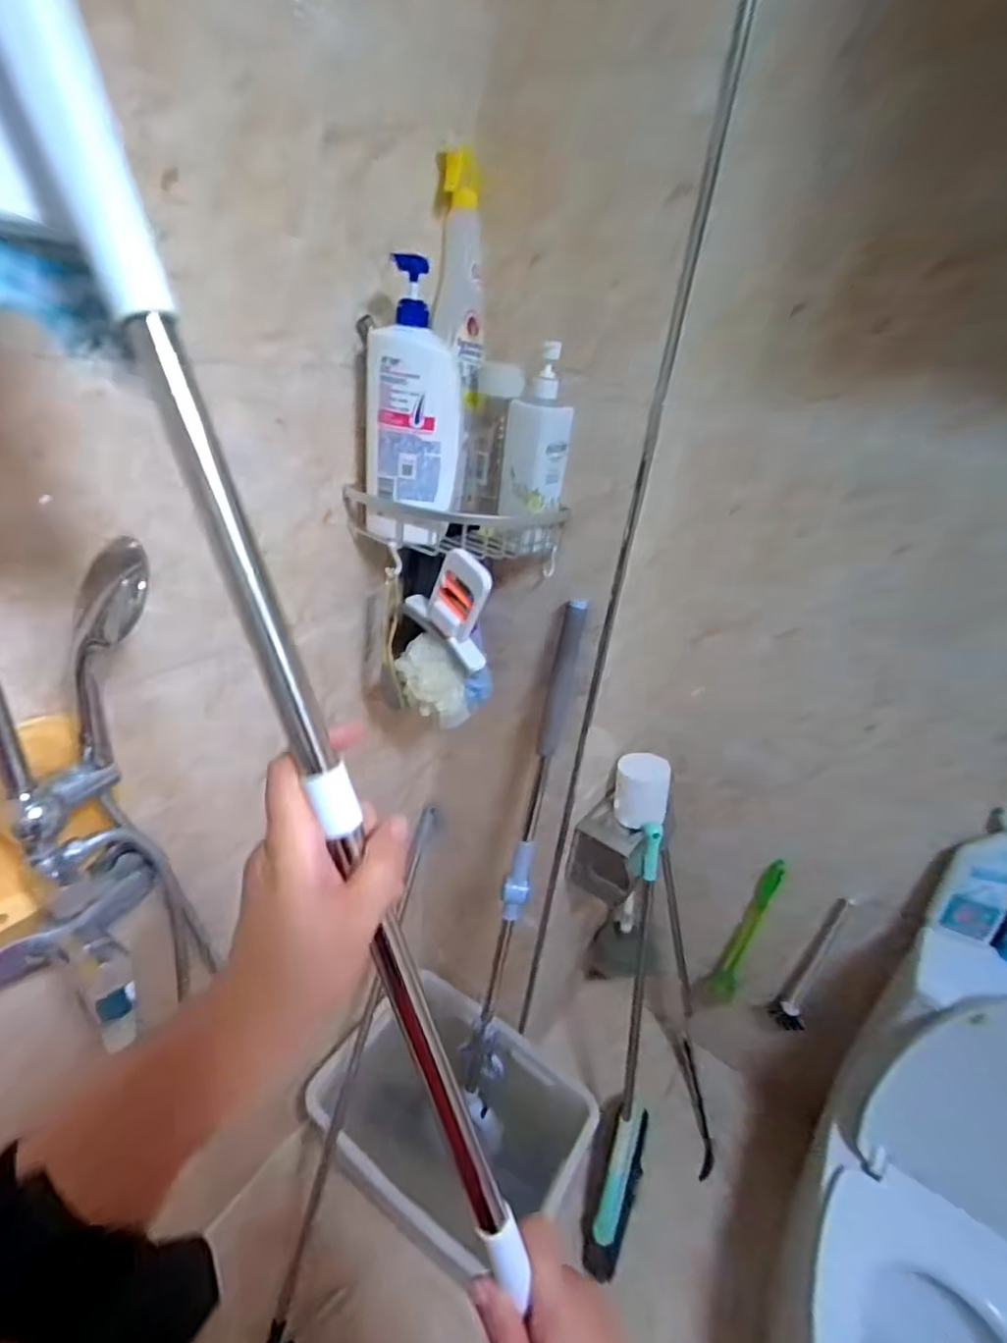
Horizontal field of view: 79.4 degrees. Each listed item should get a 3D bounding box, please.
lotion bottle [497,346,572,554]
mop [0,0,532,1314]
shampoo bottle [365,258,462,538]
[{"bbox_3d":[0.042,-0.261,0.735,0.071,0.215,0.056,-4,32,-21],"label":"lotion bottle"},{"bbox_3d":[-0.110,0.018,0.288,0.079,0.740,0.073,-10,17,35],"label":"mop"},{"bbox_3d":[-0.097,-0.286,0.683,0.107,0.269,0.052,-2,31,-17],"label":"shampoo bottle"}]

